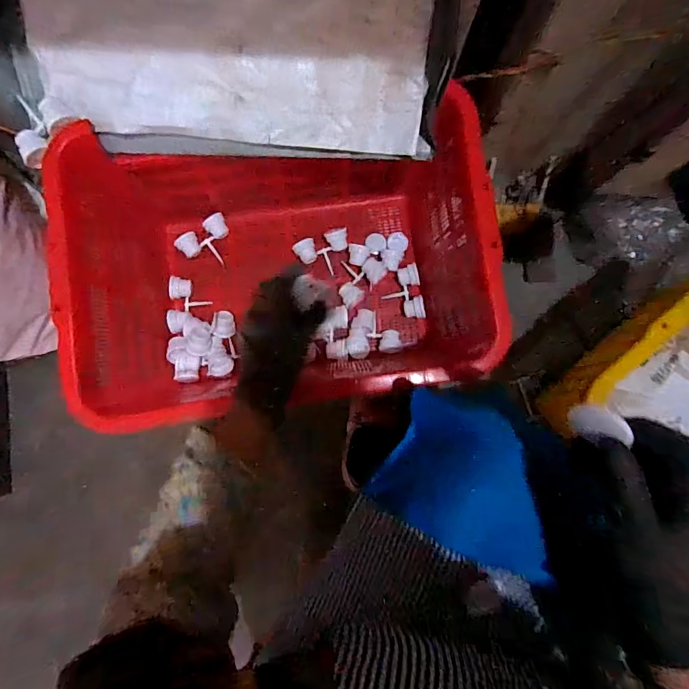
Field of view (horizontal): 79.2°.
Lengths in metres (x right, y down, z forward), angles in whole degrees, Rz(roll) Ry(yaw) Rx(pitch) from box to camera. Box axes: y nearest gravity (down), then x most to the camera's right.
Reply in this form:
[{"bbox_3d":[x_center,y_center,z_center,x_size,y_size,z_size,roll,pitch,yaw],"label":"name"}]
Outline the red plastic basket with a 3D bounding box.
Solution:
[{"bbox_3d":[-0.098,-0.132,0.740,0.635,0.292,0.465,-4,86,-1],"label":"red plastic basket"}]

